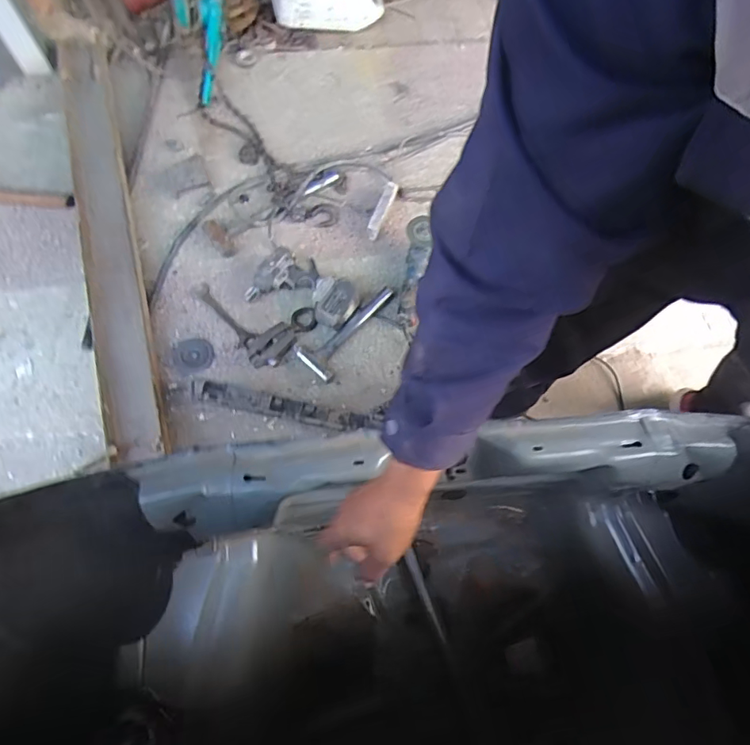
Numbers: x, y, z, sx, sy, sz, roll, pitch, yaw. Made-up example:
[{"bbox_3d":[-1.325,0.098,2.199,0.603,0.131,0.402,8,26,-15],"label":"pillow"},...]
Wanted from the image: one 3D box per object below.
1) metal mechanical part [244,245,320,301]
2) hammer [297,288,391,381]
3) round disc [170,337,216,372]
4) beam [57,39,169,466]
[{"bbox_3d":[-0.245,-0.254,1.281,0.192,0.061,0.115,-6,70,-6],"label":"metal mechanical part"},{"bbox_3d":[-0.058,-0.106,1.244,0.110,0.028,0.289,43,73,13],"label":"hammer"},{"bbox_3d":[-0.449,-0.041,1.228,0.098,0.010,0.091,1,69,-3],"label":"round disc"},{"bbox_3d":[-0.717,-0.376,1.311,0.170,0.089,1.317,-14,71,-8],"label":"beam"}]

